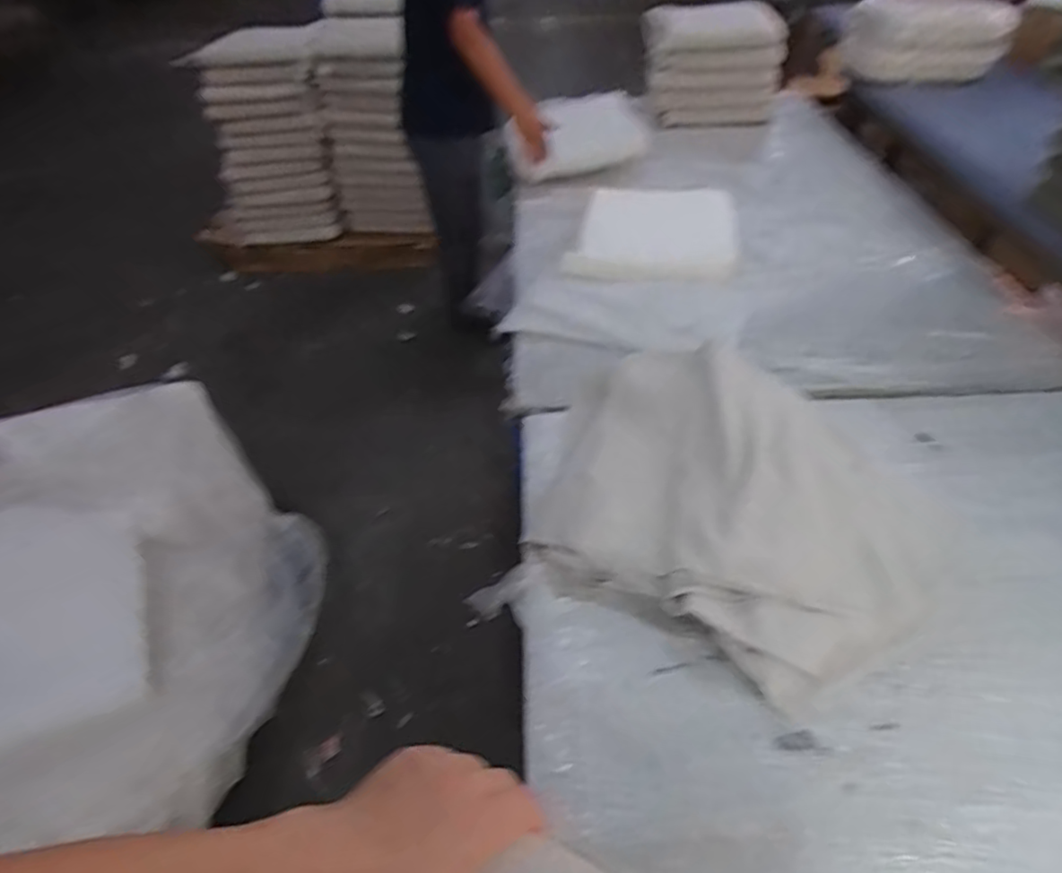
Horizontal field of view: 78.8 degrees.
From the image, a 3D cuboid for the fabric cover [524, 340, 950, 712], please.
[{"bbox_3d":[0.338,0.087,1.034,0.590,0.155,0.525,23,50,26],"label":"fabric cover"}]

